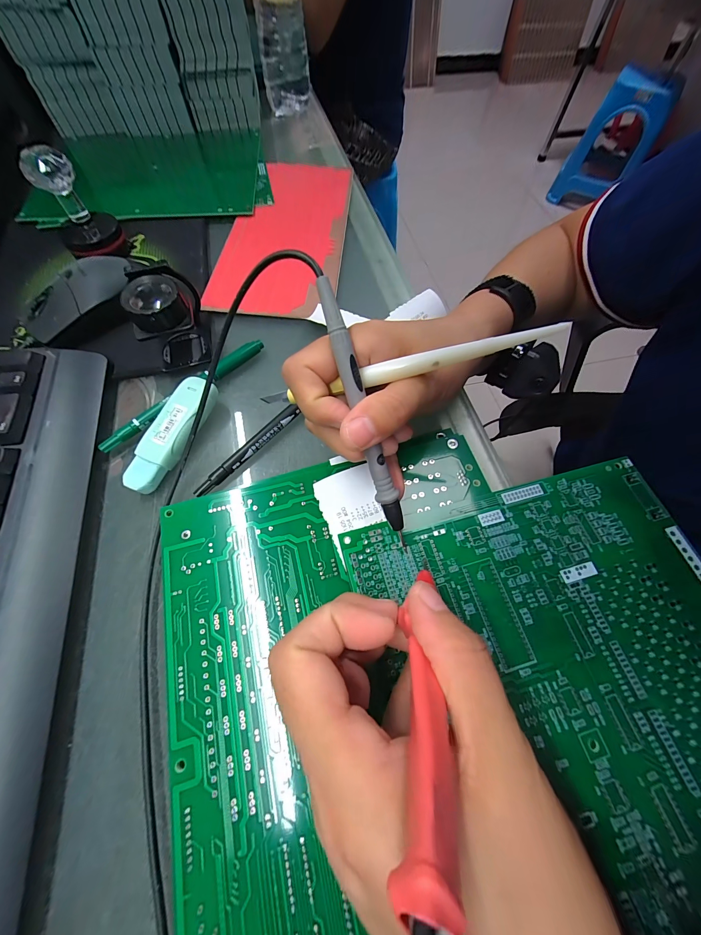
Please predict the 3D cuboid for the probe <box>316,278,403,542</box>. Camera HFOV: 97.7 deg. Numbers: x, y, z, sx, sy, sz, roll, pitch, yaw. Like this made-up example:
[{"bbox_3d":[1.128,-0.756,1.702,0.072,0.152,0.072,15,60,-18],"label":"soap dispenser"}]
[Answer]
[{"bbox_3d":[0.008,-0.024,0.154,0.011,0.007,0.133,-21,104,-14],"label":"probe"}]

